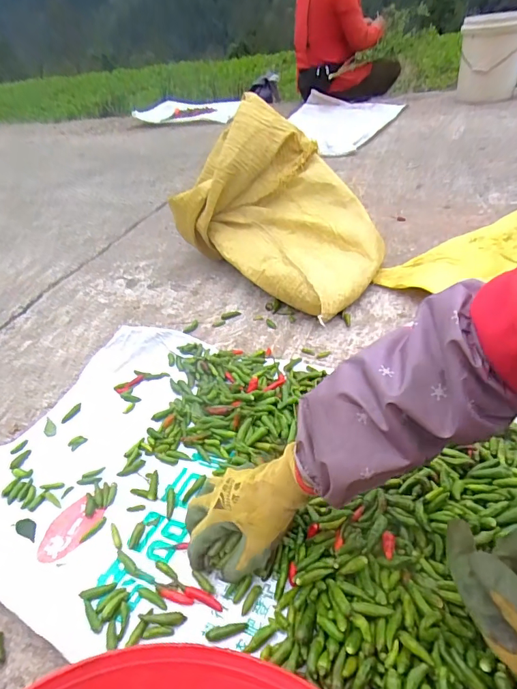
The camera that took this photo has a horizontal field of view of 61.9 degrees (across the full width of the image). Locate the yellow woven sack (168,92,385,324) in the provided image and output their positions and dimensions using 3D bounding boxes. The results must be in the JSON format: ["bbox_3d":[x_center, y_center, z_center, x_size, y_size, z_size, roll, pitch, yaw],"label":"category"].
[{"bbox_3d":[0.065,-0.295,0.894,0.405,0.259,0.309,26,49,36],"label":"yellow woven sack"}]

